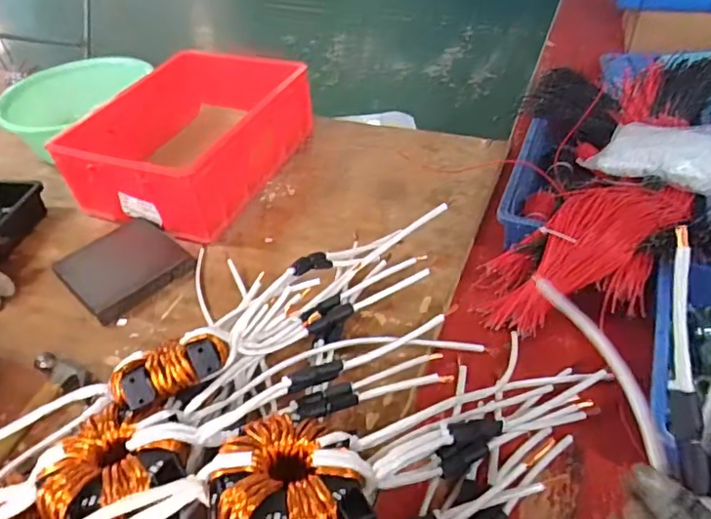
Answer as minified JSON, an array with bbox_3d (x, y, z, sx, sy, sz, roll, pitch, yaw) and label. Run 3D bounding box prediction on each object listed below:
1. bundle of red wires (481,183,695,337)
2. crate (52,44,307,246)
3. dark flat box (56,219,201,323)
[{"bbox_3d":[0.333,-0.013,0.745,0.353,0.089,0.168,-36,54,-7],"label":"bundle of red wires"},{"bbox_3d":[-0.302,-0.226,1.016,0.300,0.135,0.387,15,48,20],"label":"crate"},{"bbox_3d":[-0.364,0.002,0.865,0.172,0.024,0.160,-35,55,-29],"label":"dark flat box"}]

